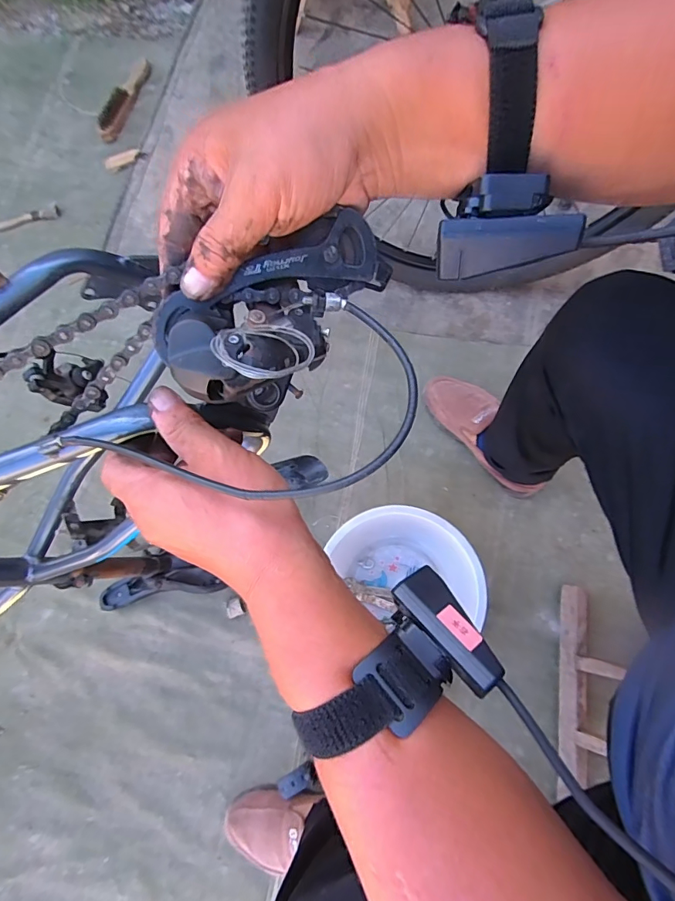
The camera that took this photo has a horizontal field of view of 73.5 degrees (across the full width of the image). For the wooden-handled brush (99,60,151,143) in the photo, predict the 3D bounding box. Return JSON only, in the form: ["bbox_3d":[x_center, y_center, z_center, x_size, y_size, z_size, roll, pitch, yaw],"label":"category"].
[{"bbox_3d":[-0.508,-0.837,1.076,0.030,0.042,0.254,16,76,9],"label":"wooden-handled brush"}]

